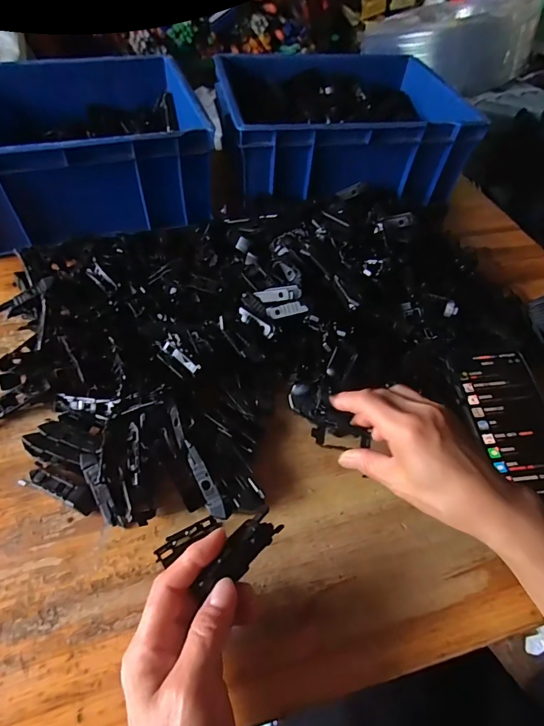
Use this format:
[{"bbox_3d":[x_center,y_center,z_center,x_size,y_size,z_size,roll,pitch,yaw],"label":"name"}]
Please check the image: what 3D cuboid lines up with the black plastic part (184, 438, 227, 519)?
[{"bbox_3d":[-0.054,0.092,0.312,0.012,0.004,0.064,-23,77,-20],"label":"black plastic part"}]

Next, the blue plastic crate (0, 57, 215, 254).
[{"bbox_3d":[-0.271,-0.293,0.530,0.330,0.113,0.269,-14,55,-14],"label":"blue plastic crate"}]

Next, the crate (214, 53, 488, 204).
[{"bbox_3d":[0.095,-0.367,0.602,0.330,0.102,0.271,-7,54,-9],"label":"crate"}]

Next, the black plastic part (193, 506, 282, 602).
[{"bbox_3d":[-0.021,0.120,0.252,0.061,0.009,0.022,-43,95,-22],"label":"black plastic part"}]

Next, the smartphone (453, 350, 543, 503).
[{"bbox_3d":[0.226,0.060,0.364,0.077,0.008,0.155,-8,59,-6],"label":"smartphone"}]

